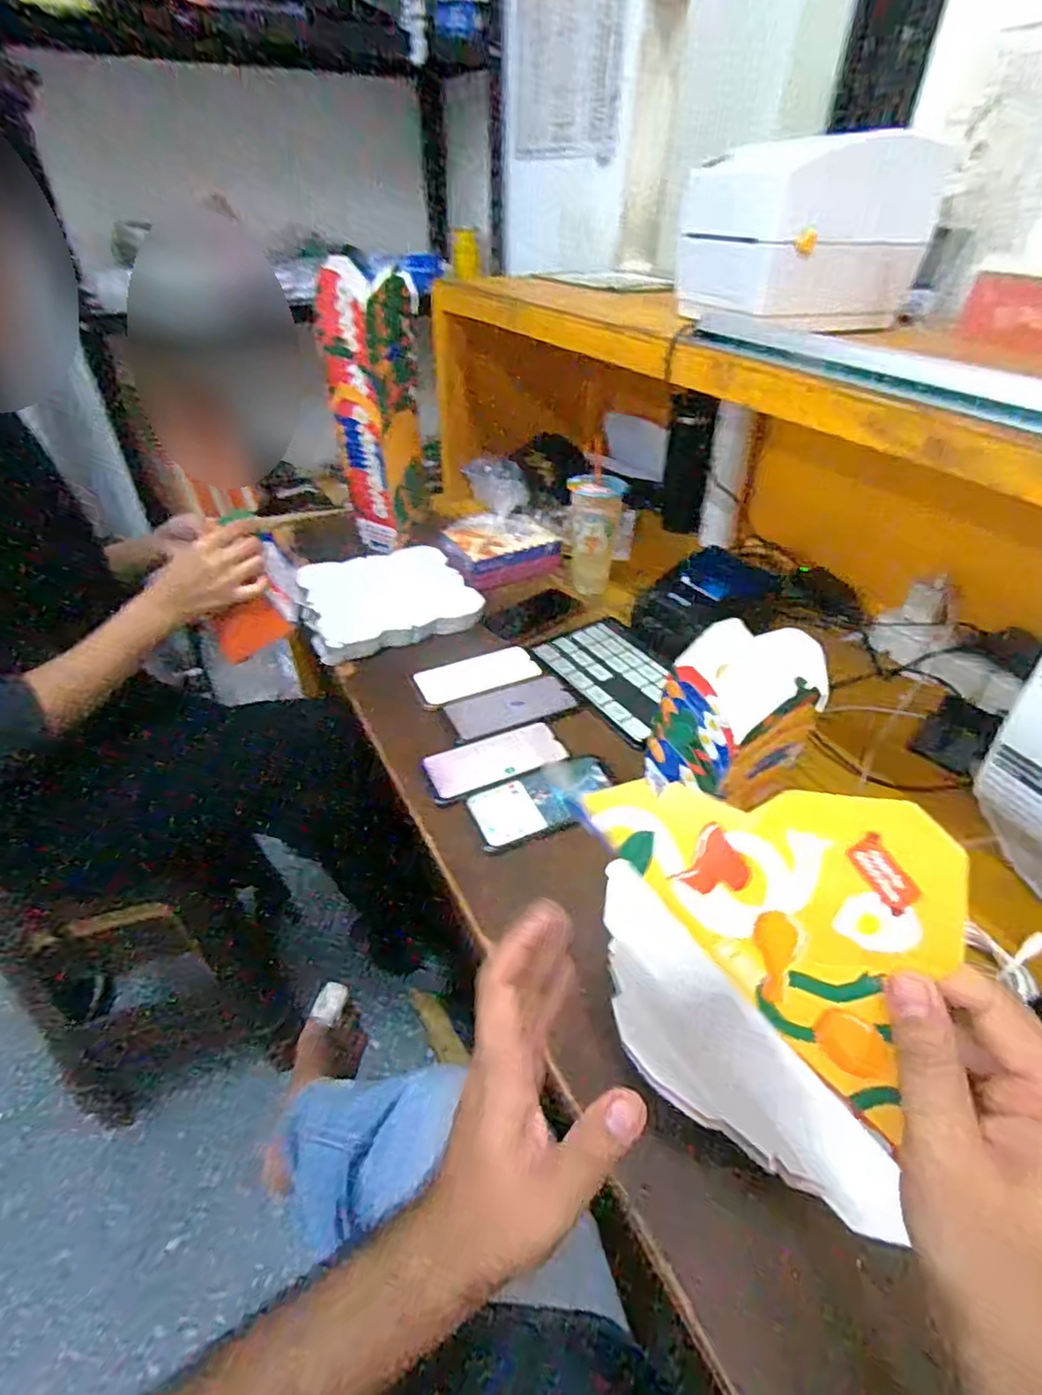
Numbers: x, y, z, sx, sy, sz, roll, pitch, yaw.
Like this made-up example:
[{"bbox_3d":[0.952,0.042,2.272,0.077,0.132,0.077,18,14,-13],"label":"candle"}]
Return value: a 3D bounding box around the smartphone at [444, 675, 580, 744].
[{"bbox_3d":[-0.014,0.012,0.809,0.164,0.010,0.068,-15,42,-19],"label":"smartphone"}]

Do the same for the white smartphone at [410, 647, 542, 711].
[{"bbox_3d":[-0.066,-0.031,0.861,0.171,0.008,0.085,-19,43,-23],"label":"white smartphone"}]

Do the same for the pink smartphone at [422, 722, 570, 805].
[{"bbox_3d":[-0.032,0.072,0.733,0.164,0.014,0.086,-16,42,-20],"label":"pink smartphone"}]

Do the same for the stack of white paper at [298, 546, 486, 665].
[{"bbox_3d":[-0.221,-0.167,0.999,0.259,0.032,0.270,-18,43,-22],"label":"stack of white paper"}]

